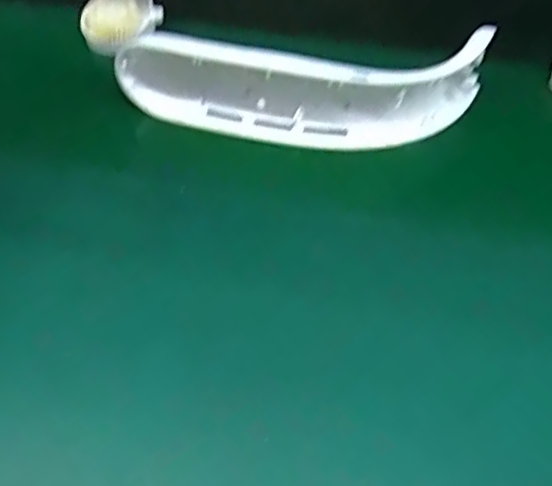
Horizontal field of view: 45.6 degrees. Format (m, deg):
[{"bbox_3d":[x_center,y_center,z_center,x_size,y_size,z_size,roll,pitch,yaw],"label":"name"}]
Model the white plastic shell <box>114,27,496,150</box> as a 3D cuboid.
[{"bbox_3d":[0.013,-0.082,0.357,0.195,0.065,0.037,-2,55,1],"label":"white plastic shell"}]

